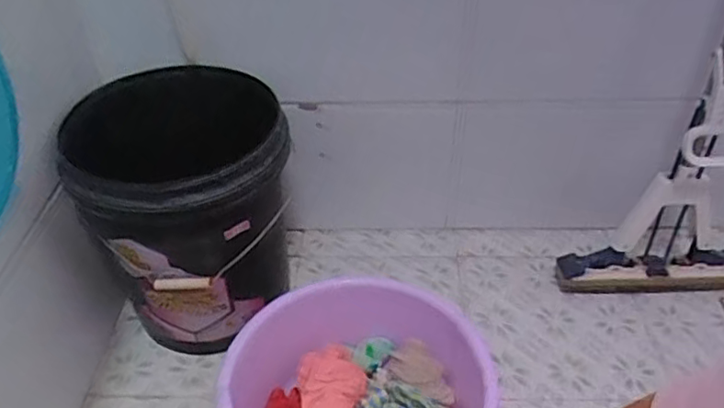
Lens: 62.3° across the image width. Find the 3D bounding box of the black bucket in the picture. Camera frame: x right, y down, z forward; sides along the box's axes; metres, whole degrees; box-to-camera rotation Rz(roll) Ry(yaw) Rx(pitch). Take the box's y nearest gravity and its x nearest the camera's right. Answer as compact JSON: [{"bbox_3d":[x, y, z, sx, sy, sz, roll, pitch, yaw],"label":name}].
[{"bbox_3d":[-0.250,0.020,0.948,0.280,0.348,0.306,-1,40,1],"label":"black bucket"}]

